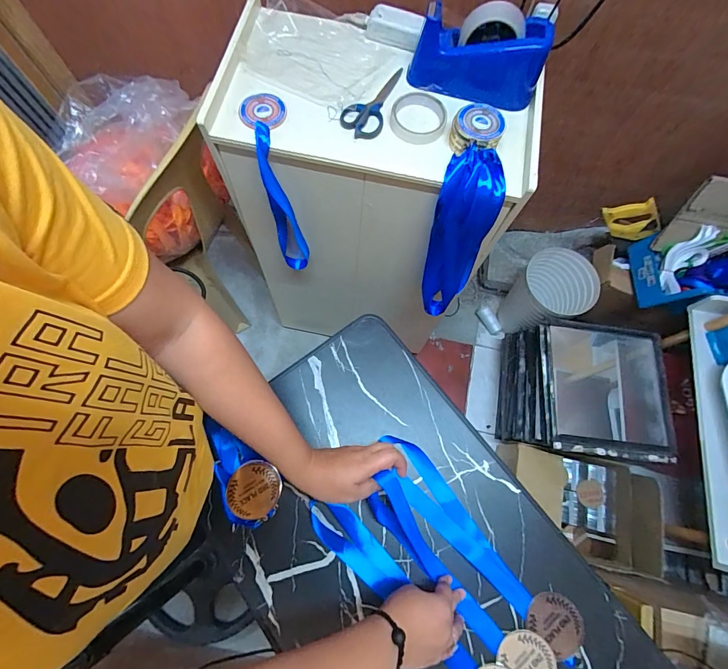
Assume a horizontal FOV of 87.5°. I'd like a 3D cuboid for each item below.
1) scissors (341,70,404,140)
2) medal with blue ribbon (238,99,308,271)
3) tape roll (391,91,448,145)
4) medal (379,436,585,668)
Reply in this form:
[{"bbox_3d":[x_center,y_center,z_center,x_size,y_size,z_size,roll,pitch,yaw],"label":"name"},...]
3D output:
[{"bbox_3d":[0.010,-0.380,0.617,0.065,0.011,0.156,17,72,3],"label":"scissors"},{"bbox_3d":[-0.157,-0.267,0.729,0.069,0.315,0.151,-12,73,-6],"label":"medal with blue ribbon"},{"bbox_3d":[0.087,-0.347,0.602,0.085,0.020,0.092,11,72,1],"label":"tape roll"},{"bbox_3d":[0.159,0.293,0.543,0.065,0.013,0.362,-41,78,-14],"label":"medal"}]

